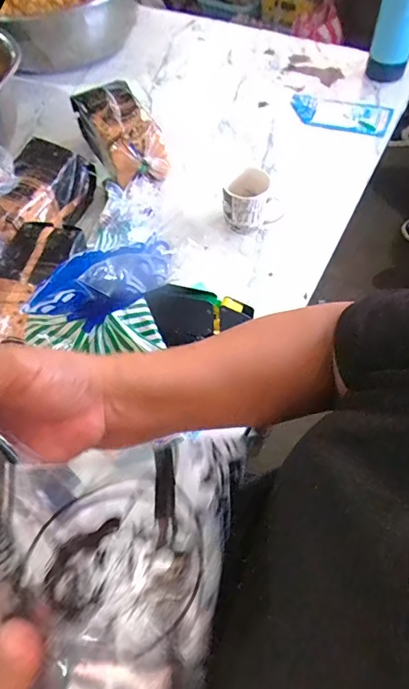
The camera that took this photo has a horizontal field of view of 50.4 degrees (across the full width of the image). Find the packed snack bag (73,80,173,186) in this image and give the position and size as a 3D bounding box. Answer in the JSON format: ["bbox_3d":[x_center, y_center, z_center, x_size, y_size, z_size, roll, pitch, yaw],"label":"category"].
[{"bbox_3d":[-0.163,-0.422,0.843,0.113,0.089,0.240,-26,61,-12],"label":"packed snack bag"}]

